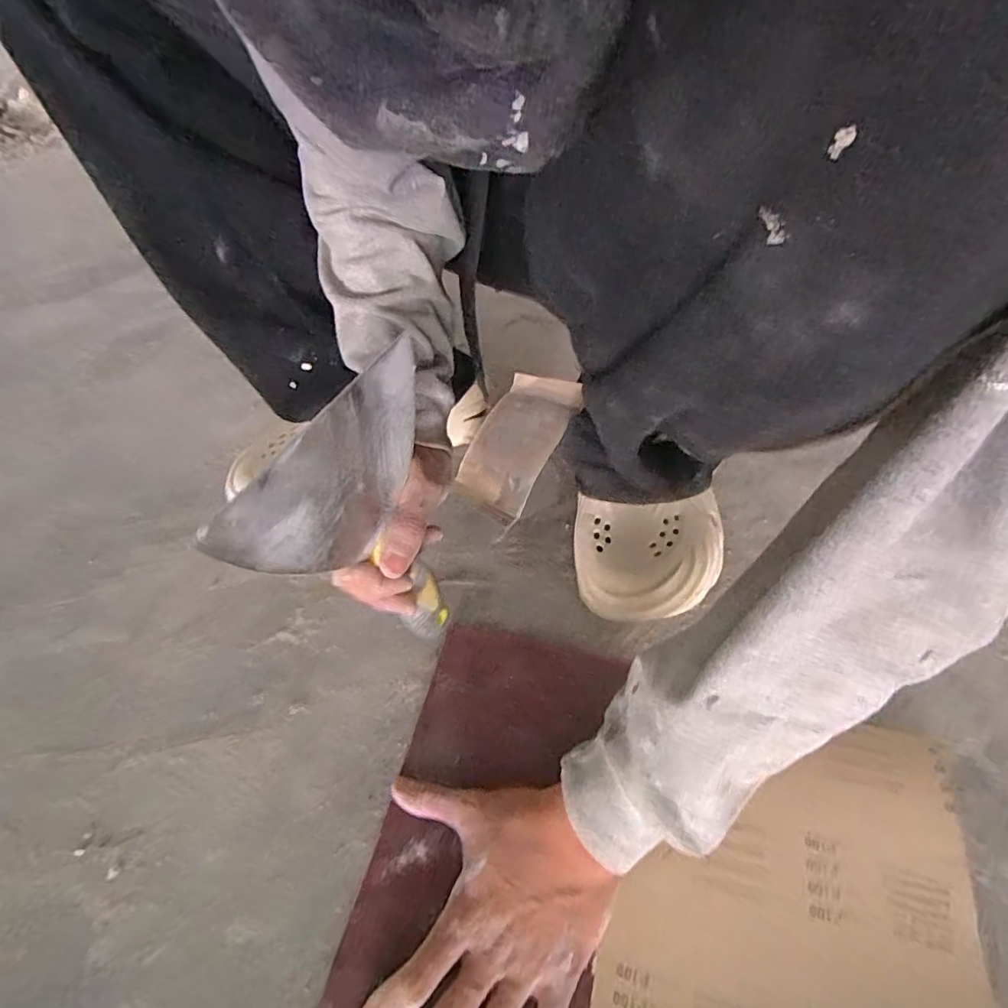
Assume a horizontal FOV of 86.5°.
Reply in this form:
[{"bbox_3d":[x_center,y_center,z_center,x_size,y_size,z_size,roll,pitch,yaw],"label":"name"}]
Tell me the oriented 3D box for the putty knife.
[{"bbox_3d":[-0.069,0.022,0.296,0.037,0.161,0.131,22,53,19],"label":"putty knife"}]

